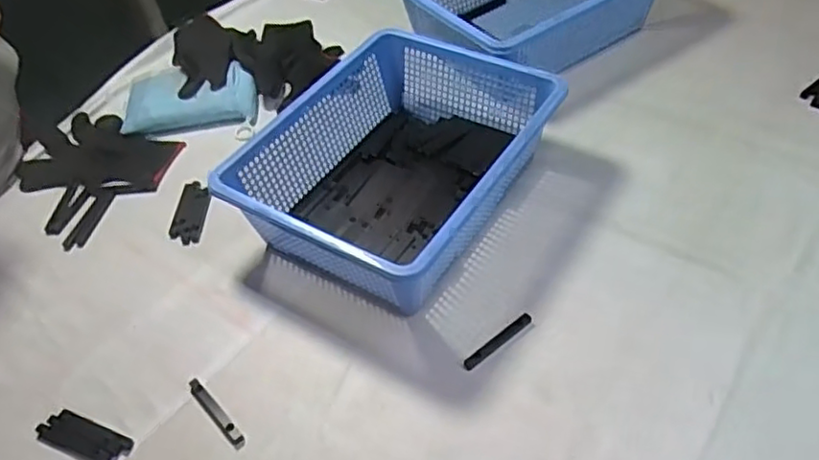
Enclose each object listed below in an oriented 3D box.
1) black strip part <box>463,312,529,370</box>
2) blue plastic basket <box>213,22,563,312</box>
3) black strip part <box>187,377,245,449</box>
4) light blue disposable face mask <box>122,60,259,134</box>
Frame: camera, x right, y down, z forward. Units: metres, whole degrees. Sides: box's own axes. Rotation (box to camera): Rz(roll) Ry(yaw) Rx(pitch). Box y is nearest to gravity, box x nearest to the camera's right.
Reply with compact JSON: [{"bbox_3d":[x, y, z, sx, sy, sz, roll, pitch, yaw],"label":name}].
[{"bbox_3d":[0.081,0.101,0.609,0.080,0.004,0.012,-33,52,-23],"label":"black strip part"},{"bbox_3d":[-0.013,-0.067,0.697,0.243,0.104,0.305,24,54,25],"label":"blue plastic basket"},{"bbox_3d":[-0.165,0.155,0.569,0.012,0.006,0.083,-36,54,-25],"label":"black strip part"},{"bbox_3d":[-0.288,-0.173,0.881,0.172,0.033,0.110,-6,47,0],"label":"light blue disposable face mask"}]

